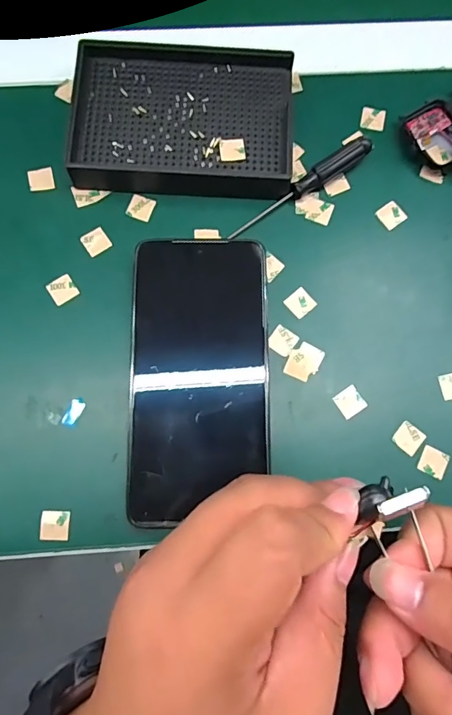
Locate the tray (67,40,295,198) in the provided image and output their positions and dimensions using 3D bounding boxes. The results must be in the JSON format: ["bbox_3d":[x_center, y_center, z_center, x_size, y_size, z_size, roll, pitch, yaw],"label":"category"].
[{"bbox_3d":[-0.025,-0.154,0.288,0.135,0.023,0.099,4,77,0],"label":"tray"}]

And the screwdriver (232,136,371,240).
[{"bbox_3d":[0.047,-0.107,0.282,0.104,0.016,0.010,-33,80,-8],"label":"screwdriver"}]

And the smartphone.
[{"bbox_3d":[-0.015,0.009,0.257,0.078,0.015,0.158,0,77,-1],"label":"smartphone"}]

